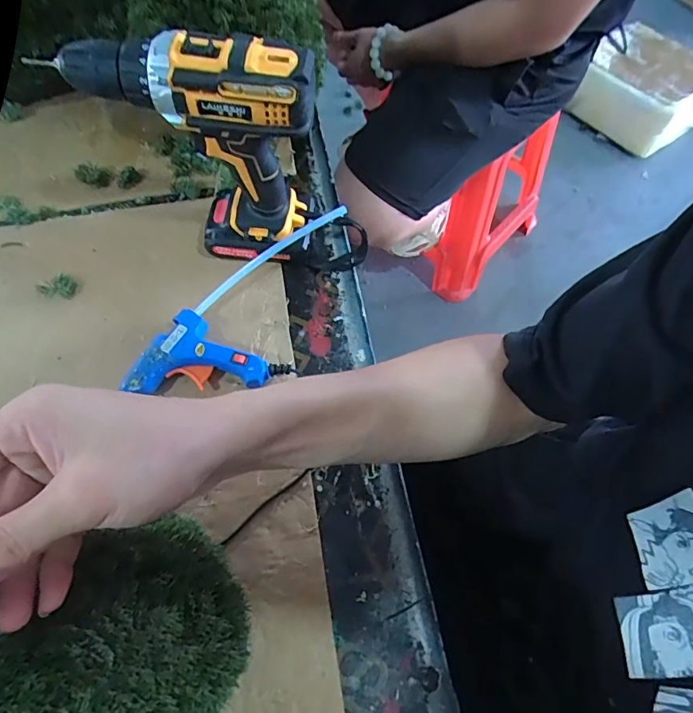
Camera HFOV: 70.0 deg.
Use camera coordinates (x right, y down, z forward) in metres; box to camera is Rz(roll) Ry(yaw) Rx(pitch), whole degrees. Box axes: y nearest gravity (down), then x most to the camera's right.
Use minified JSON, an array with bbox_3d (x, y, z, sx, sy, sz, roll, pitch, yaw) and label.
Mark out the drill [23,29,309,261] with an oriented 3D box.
[{"bbox_3d":[-0.117,-0.175,0.446,0.189,0.212,0.063,5,65,3],"label":"drill"}]

